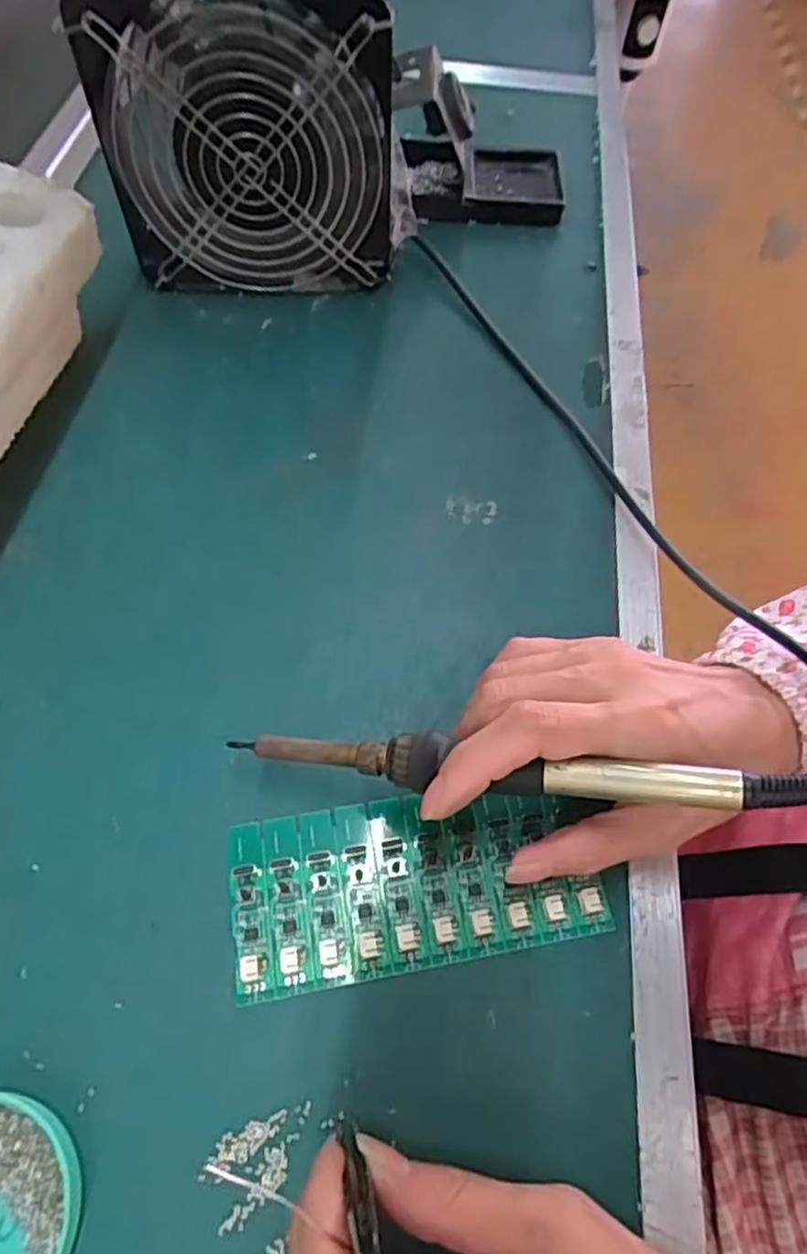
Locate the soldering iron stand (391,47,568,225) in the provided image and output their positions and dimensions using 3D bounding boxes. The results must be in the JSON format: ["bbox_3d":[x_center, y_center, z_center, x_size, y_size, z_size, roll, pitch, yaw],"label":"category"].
[{"bbox_3d":[0.057,-0.336,0.483,0.119,0.080,0.088,8,60,1],"label":"soldering iron stand"}]

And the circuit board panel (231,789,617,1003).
[{"bbox_3d":[0.005,0.096,0.267,0.137,0.006,0.062,-7,61,-6],"label":"circuit board panel"}]

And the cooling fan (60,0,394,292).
[{"bbox_3d":[-0.080,-0.269,0.390,0.157,0.160,0.061,3,60,-2],"label":"cooling fan"}]

